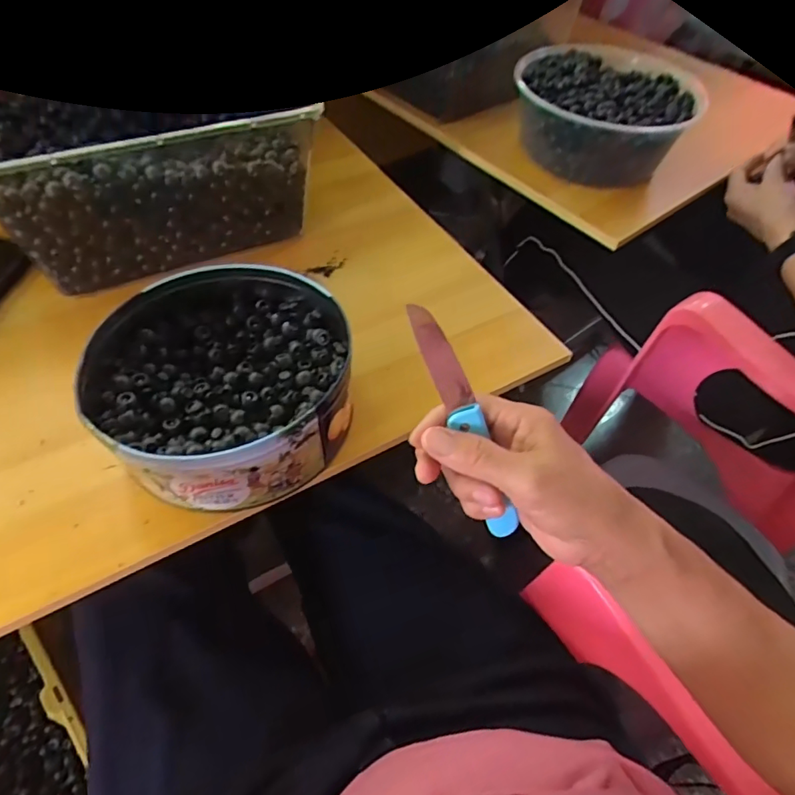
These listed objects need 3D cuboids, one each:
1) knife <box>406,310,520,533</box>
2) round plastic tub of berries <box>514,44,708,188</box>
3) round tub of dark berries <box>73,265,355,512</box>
[{"bbox_3d":[0.043,0.018,0.319,0.015,0.162,0.016,-34,22,-26],"label":"knife"},{"bbox_3d":[0.273,-0.368,0.718,0.214,0.116,0.189,24,55,13],"label":"round plastic tub of berries"},{"bbox_3d":[-0.136,-0.017,0.417,0.180,0.077,0.197,2,53,-3],"label":"round tub of dark berries"}]

